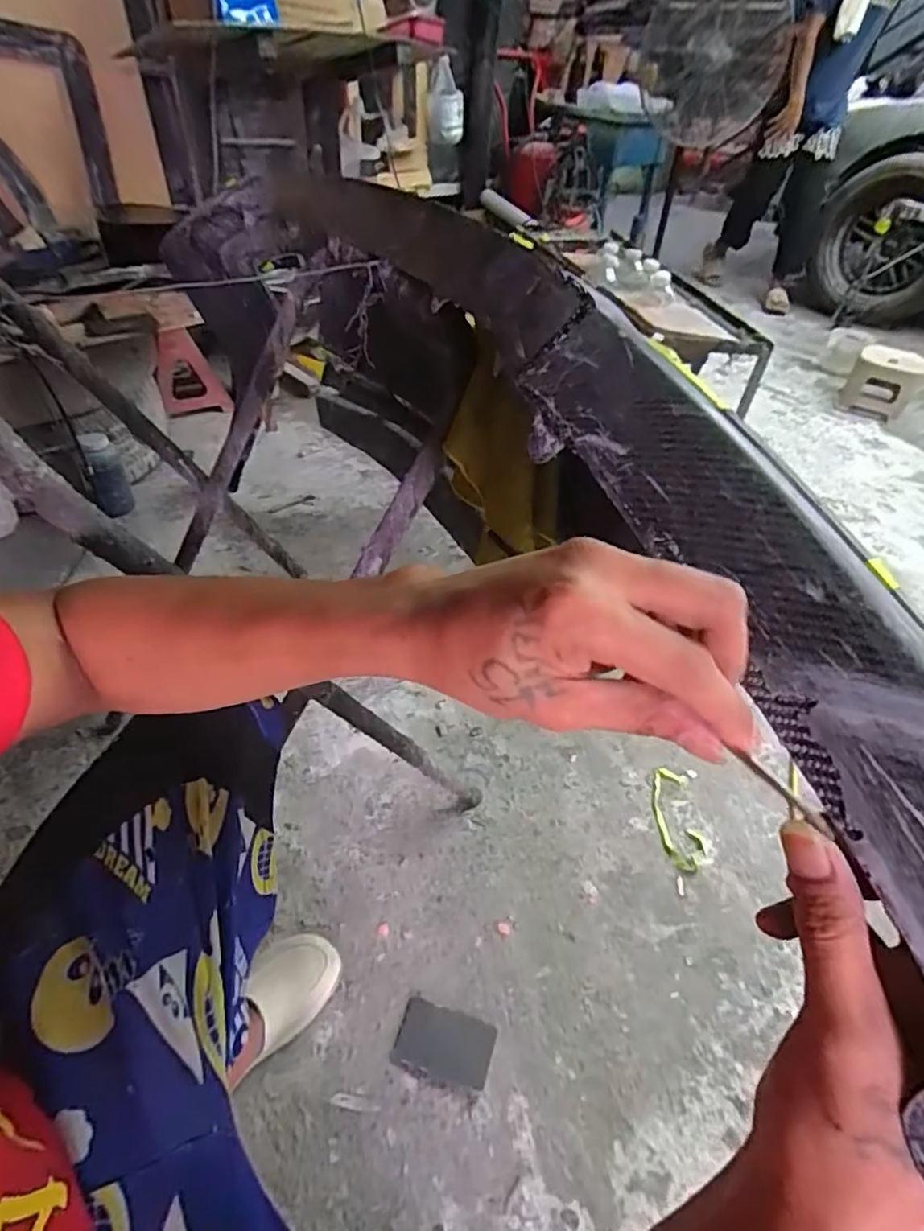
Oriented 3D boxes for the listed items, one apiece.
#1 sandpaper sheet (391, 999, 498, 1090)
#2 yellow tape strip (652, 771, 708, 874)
[{"bbox_3d":[-0.022,0.525,0.748,0.114,0.010,0.074,15,44,10],"label":"sandpaper sheet"},{"bbox_3d":[0.353,0.330,0.995,0.071,0.007,0.174,3,43,-3],"label":"yellow tape strip"}]

